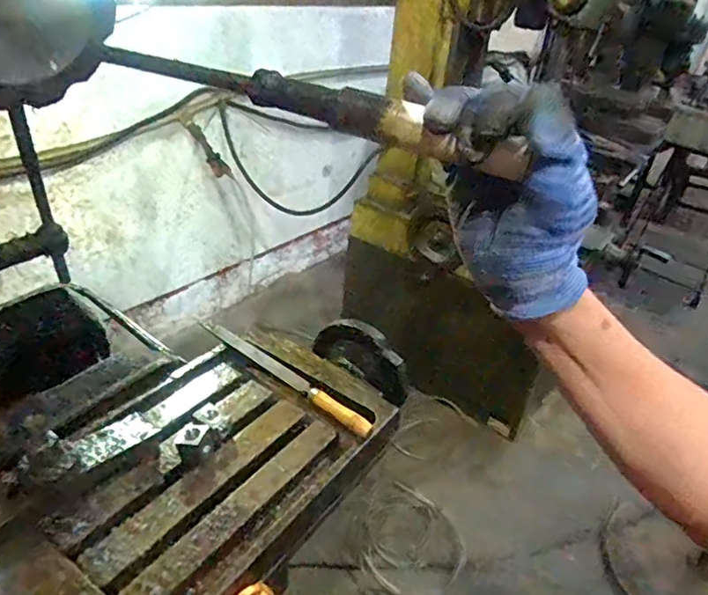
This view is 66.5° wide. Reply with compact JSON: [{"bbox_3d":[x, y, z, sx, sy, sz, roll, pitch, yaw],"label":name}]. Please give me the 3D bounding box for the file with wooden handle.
[{"bbox_3d":[-0.086,0.092,0.658,0.274,0.021,0.024,27,38,30],"label":"file with wooden handle"}]

